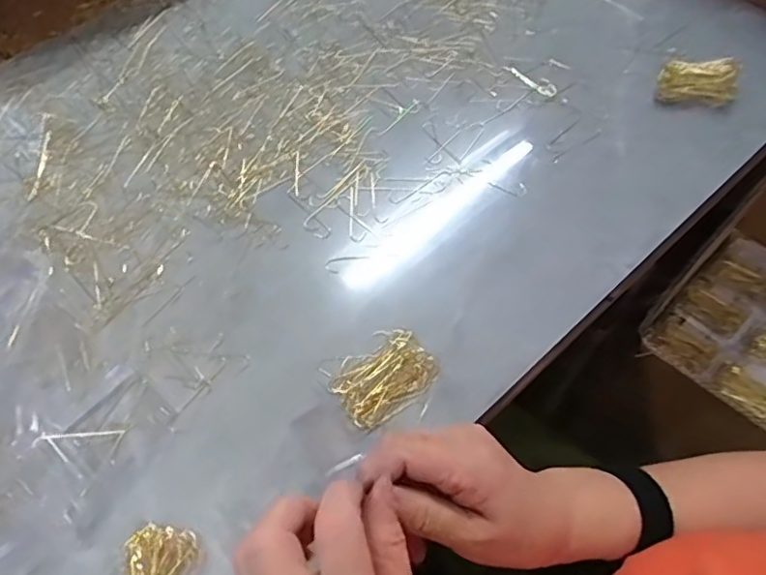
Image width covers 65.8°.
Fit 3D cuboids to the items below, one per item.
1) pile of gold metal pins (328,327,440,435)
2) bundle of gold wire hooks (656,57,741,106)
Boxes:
[{"bbox_3d":[0.000,0.064,0.439,0.075,0.011,0.055,-36,64,-18],"label":"pile of gold metal pins"},{"bbox_3d":[0.303,-0.200,0.573,0.069,0.024,0.042,8,60,6],"label":"bundle of gold wire hooks"}]

